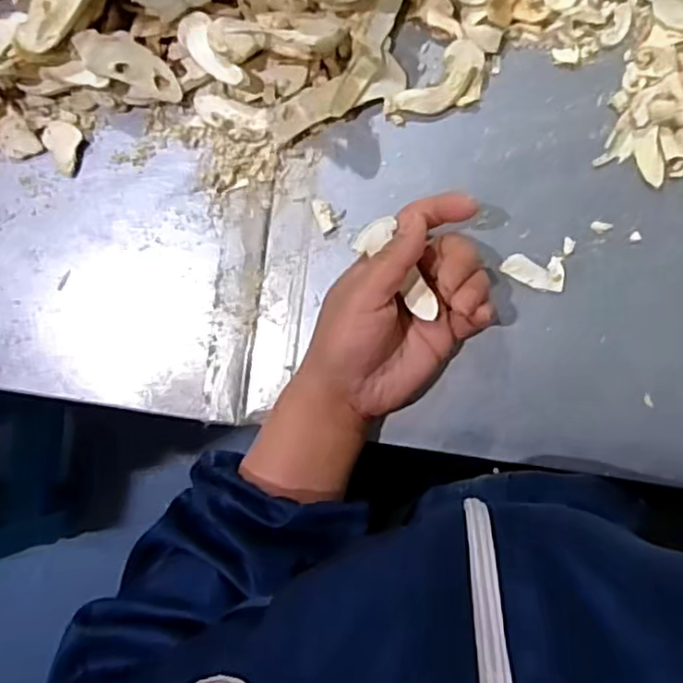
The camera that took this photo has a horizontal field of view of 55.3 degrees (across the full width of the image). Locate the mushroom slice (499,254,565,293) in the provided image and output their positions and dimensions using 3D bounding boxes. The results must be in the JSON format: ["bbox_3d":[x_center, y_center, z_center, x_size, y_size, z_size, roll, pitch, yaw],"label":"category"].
[{"bbox_3d":[0.125,-0.046,0.424,0.040,0.004,0.021,9,92,5],"label":"mushroom slice"}]

